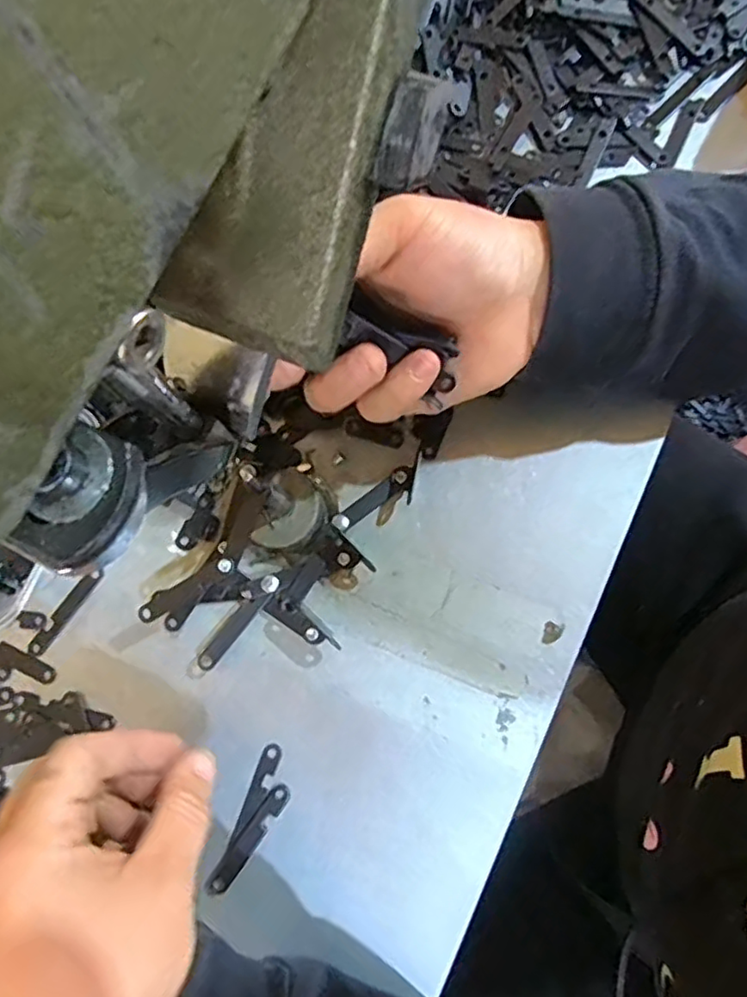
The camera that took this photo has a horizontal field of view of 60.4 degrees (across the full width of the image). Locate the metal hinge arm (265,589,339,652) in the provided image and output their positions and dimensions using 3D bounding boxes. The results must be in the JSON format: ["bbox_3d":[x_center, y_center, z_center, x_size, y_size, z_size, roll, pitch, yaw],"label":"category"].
[{"bbox_3d":[-0.033,0.058,0.300,0.039,0.010,0.013,35,83,12],"label":"metal hinge arm"}]

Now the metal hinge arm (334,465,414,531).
[{"bbox_3d":[0.000,0.000,0.310,0.045,0.008,0.010,-35,76,-3],"label":"metal hinge arm"}]

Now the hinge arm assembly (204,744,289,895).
[{"bbox_3d":[-0.053,0.144,0.285,0.018,0.004,0.064,22,81,10],"label":"hinge arm assembly"}]

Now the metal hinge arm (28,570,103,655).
[{"bbox_3d":[-0.152,0.055,0.316,0.008,0.005,0.050,36,83,12],"label":"metal hinge arm"}]

